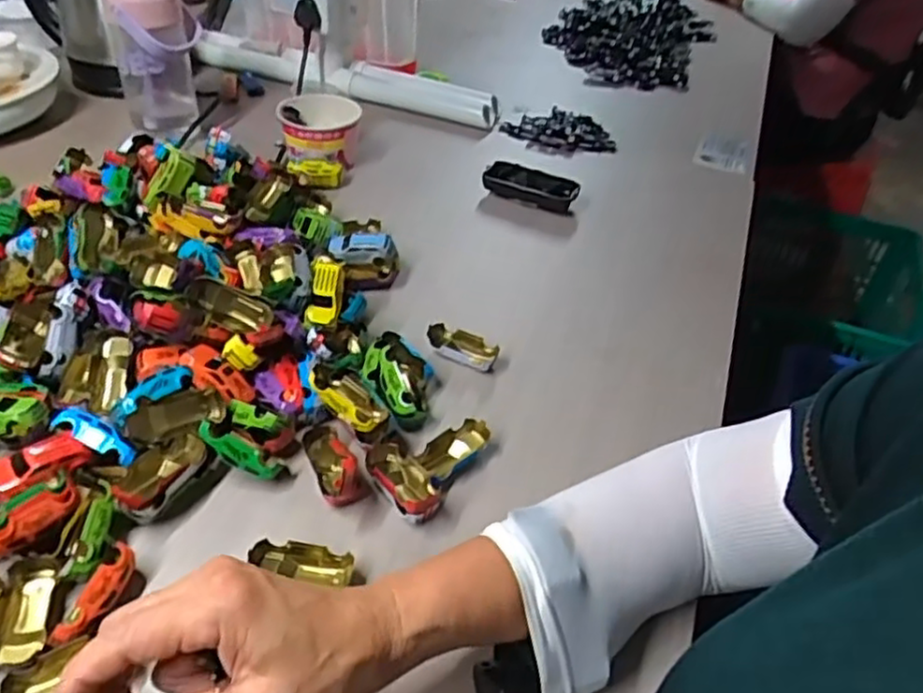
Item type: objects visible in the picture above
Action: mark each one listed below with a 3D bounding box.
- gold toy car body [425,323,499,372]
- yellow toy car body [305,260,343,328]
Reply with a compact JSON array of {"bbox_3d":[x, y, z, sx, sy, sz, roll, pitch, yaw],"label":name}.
[{"bbox_3d":[0.000,0.001,0.611,0.062,0.017,0.028,17,42,10],"label":"gold toy car body"},{"bbox_3d":[-0.114,-0.046,0.594,0.024,0.016,0.056,6,70,-2],"label":"yellow toy car body"}]

